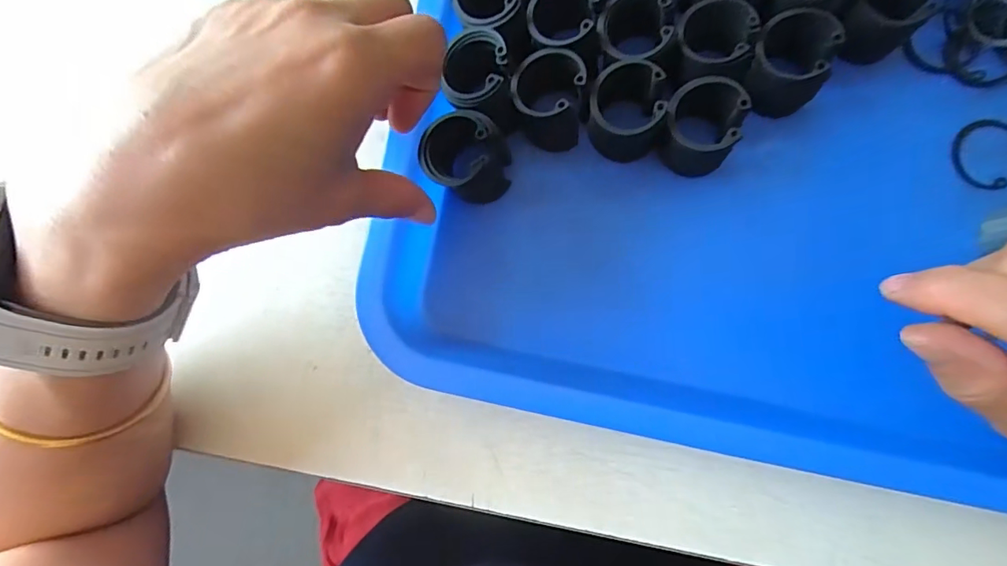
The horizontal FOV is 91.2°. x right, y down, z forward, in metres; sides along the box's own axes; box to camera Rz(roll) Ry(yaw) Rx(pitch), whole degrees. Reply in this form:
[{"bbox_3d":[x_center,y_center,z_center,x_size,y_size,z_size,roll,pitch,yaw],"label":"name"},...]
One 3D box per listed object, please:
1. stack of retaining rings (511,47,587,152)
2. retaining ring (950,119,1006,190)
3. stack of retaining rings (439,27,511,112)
[{"bbox_3d":[0.022,-0.091,0.248,0.033,0.039,0.037,-2,85,2],"label":"stack of retaining rings"},{"bbox_3d":[0.244,-0.065,0.249,0.036,0.004,0.033,-1,80,7],"label":"retaining ring"},{"bbox_3d":[-0.009,-0.102,0.246,0.030,0.026,0.037,11,90,20],"label":"stack of retaining rings"}]

